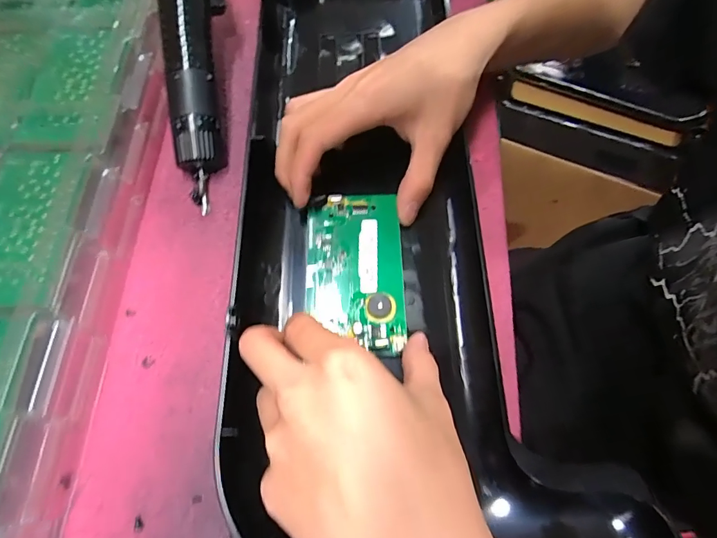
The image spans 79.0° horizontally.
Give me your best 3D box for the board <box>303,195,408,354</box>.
[{"bbox_3d":[-0.003,-0.001,0.270,0.060,0.012,0.103,-1,70,0],"label":"board"}]

